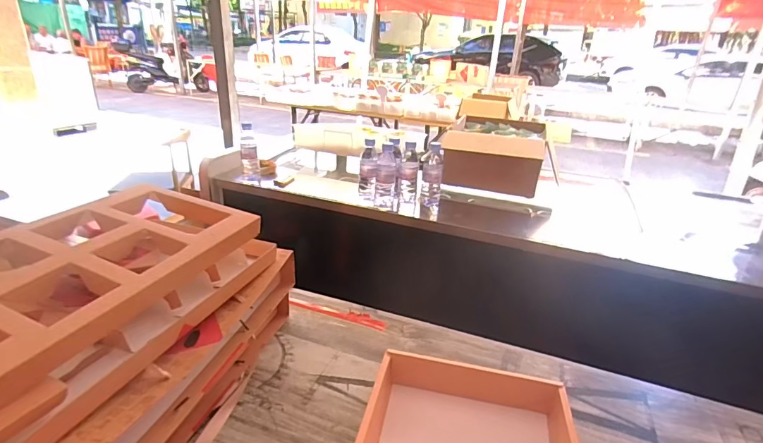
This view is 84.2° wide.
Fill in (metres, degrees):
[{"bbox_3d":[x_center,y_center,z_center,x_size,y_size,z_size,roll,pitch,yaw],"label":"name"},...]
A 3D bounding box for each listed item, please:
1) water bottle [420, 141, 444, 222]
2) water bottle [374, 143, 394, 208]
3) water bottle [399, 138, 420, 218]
[{"bbox_3d":[0.145,-0.113,1.232,0.061,0.207,0.064,4,25,3],"label":"water bottle"},{"bbox_3d":[0.016,-0.127,1.239,0.065,0.187,0.067,4,25,3],"label":"water bottle"},{"bbox_3d":[0.080,-0.116,1.251,0.062,0.215,0.052,4,25,3],"label":"water bottle"}]

